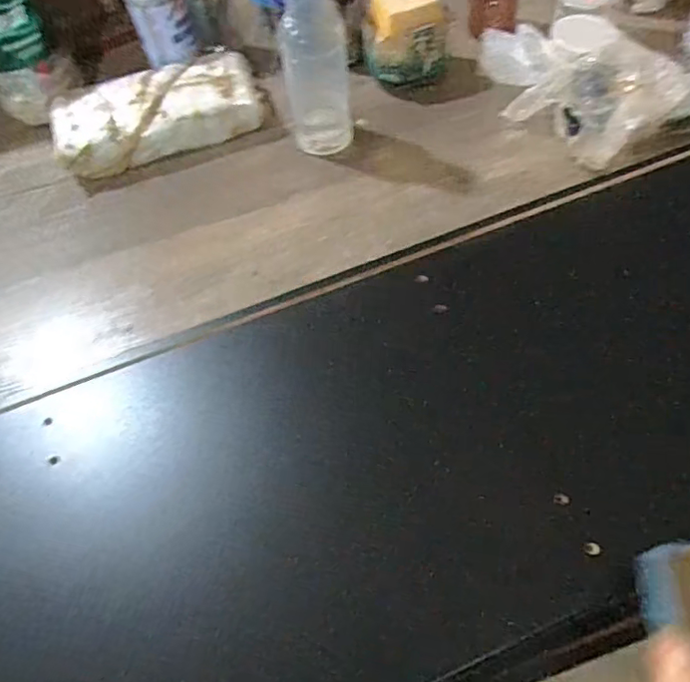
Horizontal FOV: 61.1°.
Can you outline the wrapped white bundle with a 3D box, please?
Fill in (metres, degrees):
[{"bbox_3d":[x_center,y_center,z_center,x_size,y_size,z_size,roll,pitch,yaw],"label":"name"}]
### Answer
[{"bbox_3d":[-0.225,-0.272,0.697,0.243,0.048,0.107,-21,59,-9],"label":"wrapped white bundle"}]

